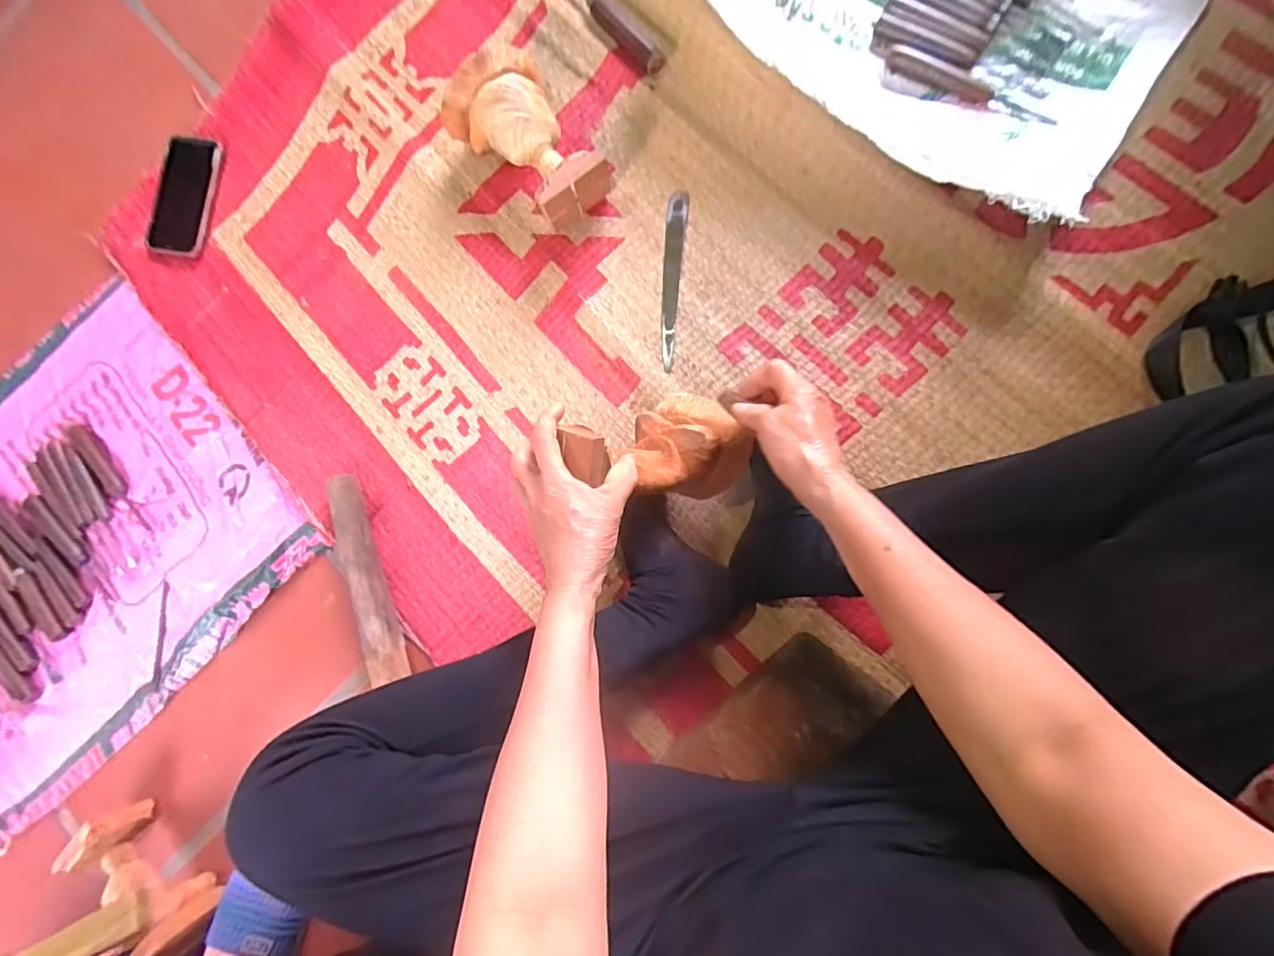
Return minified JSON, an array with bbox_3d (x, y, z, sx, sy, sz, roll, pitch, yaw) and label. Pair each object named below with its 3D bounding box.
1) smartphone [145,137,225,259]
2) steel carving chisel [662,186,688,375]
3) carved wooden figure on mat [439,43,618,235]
[{"bbox_3d":[-0.567,-0.352,0.725,0.079,0.009,0.148,11,90,8],"label":"smartphone"},{"bbox_3d":[0.038,-0.216,0.633,0.022,0.007,0.192,5,90,8],"label":"steel carving chisel"},{"bbox_3d":[-0.114,-0.356,0.620,0.112,0.086,0.172,-39,84,5],"label":"carved wooden figure on mat"}]

